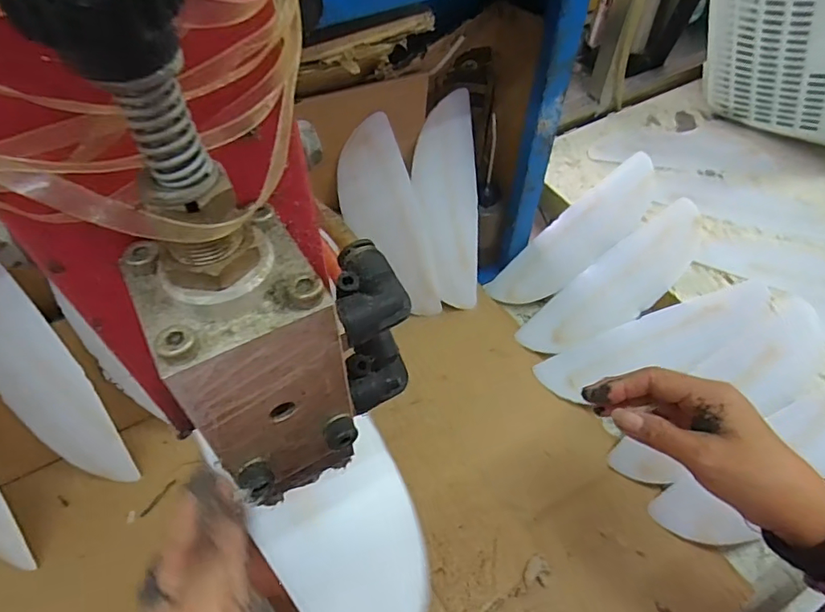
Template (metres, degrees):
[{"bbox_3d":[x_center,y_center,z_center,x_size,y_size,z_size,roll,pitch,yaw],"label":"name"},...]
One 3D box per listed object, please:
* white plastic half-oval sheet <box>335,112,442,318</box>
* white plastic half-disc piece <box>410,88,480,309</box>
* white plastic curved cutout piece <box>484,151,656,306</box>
[{"bbox_3d":[-0.022,-0.073,0.502,0.067,0.213,0.013,-19,38,1],"label":"white plastic half-oval sheet"},{"bbox_3d":[0.038,-0.095,0.519,0.071,0.211,0.009,-19,26,-20],"label":"white plastic half-disc piece"},{"bbox_3d":[0.182,-0.073,0.572,0.213,0.026,0.065,-42,59,12],"label":"white plastic curved cutout piece"}]

